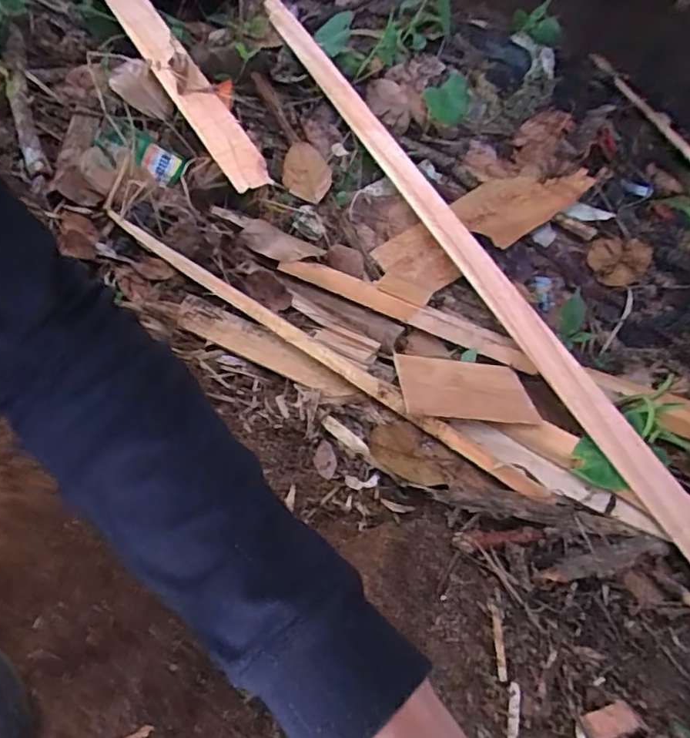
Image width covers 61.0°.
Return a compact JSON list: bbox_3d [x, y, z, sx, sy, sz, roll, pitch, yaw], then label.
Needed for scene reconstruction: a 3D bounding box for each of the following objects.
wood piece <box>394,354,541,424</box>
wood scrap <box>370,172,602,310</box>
[{"bbox_3d":[0.136,0.023,0.663,0.156,0.011,0.102,11,36,-2],"label":"wood piece"},{"bbox_3d":[0.189,-0.210,0.826,0.364,0.022,0.115,-36,70,-20],"label":"wood scrap"}]

